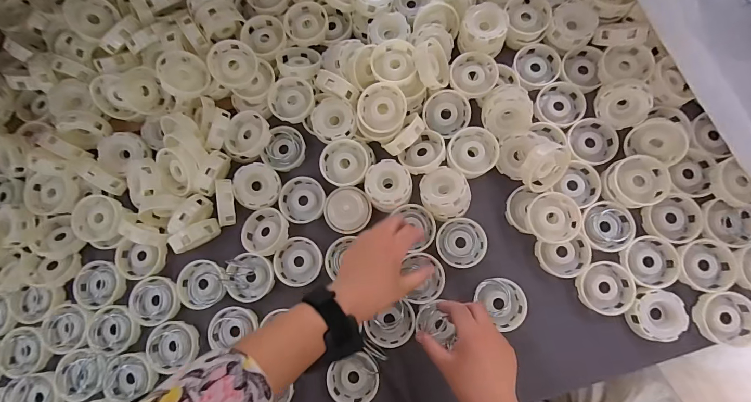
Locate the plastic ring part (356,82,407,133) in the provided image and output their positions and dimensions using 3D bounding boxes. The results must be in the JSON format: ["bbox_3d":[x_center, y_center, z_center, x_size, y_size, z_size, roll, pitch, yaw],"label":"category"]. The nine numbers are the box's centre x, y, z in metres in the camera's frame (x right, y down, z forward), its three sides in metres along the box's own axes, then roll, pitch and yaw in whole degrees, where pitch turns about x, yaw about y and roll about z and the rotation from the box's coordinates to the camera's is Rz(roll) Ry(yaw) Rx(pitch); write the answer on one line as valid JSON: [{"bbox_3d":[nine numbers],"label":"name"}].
[{"bbox_3d":[0.010,-0.126,0.487,0.064,0.031,0.065,2,81,3],"label":"plastic ring part"}]

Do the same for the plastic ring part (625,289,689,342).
[{"bbox_3d":[0.357,0.145,0.447,0.060,0.023,0.065,0,81,3],"label":"plastic ring part"}]

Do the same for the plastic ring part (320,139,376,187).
[{"bbox_3d":[-0.039,-0.053,0.494,0.072,0.021,0.062,-2,81,2],"label":"plastic ring part"}]

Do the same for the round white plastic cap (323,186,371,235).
[{"bbox_3d":[-0.039,0.013,0.485,0.063,0.021,0.061,0,84,4],"label":"round white plastic cap"}]

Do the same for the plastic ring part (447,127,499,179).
[{"bbox_3d":[0.131,-0.066,0.479,0.064,0.022,0.067,-2,81,3],"label":"plastic ring part"}]

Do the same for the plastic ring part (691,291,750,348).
[{"bbox_3d":[0.438,0.149,0.442,0.061,0.023,0.066,0,81,3],"label":"plastic ring part"}]

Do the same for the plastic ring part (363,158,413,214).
[{"bbox_3d":[0.017,-0.022,0.481,0.061,0.025,0.066,0,81,3],"label":"plastic ring part"}]

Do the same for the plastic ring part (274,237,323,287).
[{"bbox_3d":[-0.107,0.085,0.498,0.066,0.024,0.065,0,81,3],"label":"plastic ring part"}]

